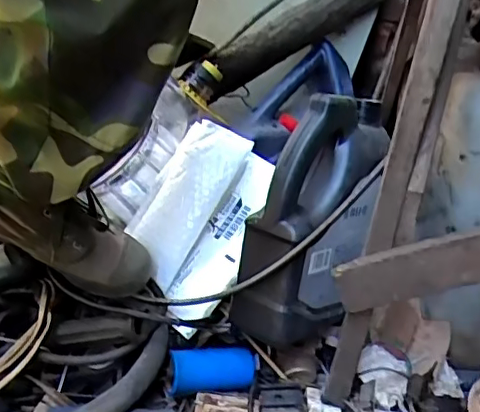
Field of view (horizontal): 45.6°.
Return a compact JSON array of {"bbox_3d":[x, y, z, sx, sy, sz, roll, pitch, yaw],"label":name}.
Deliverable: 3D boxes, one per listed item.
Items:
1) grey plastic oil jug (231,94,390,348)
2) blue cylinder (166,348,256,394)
[{"bbox_3d":[0.080,0.020,0.658,0.105,0.271,0.145,19,29,22],"label":"grey plastic oil jug"},{"bbox_3d":[-0.032,0.192,0.680,0.104,0.038,0.044,-1,28,-16],"label":"blue cylinder"}]

